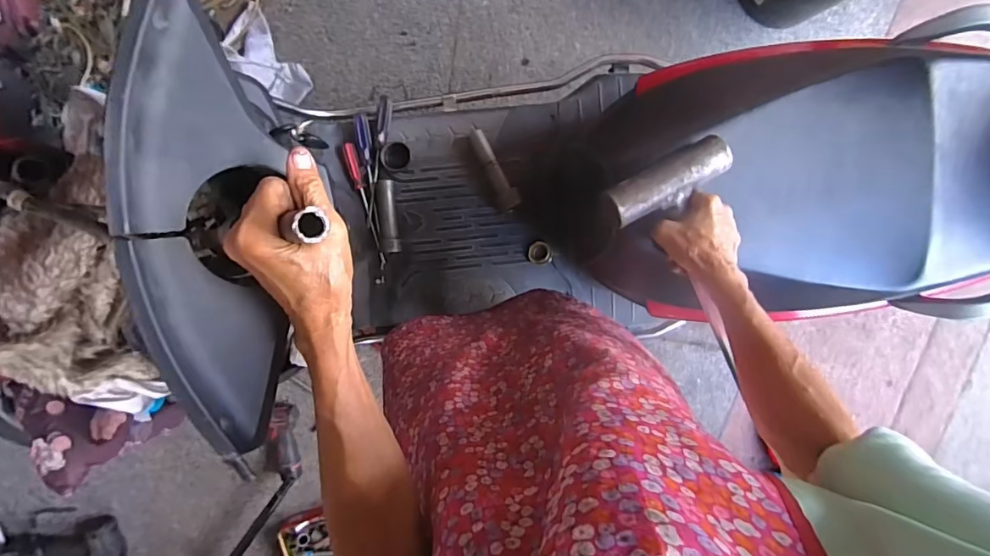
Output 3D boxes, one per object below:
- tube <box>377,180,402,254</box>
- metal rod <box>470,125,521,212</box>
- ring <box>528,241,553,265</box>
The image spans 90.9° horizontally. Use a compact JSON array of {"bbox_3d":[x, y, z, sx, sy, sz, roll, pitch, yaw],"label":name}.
[{"bbox_3d":[-0.195,-0.113,0.890,0.035,0.032,0.130,-5,97,-5],"label":"tube"},{"bbox_3d":[-0.002,-0.195,0.859,0.038,0.040,0.156,-23,98,-3],"label":"metal rod"},{"bbox_3d":[0.084,-0.046,0.898,0.045,0.011,0.043,-1,96,-6],"label":"ring"}]

